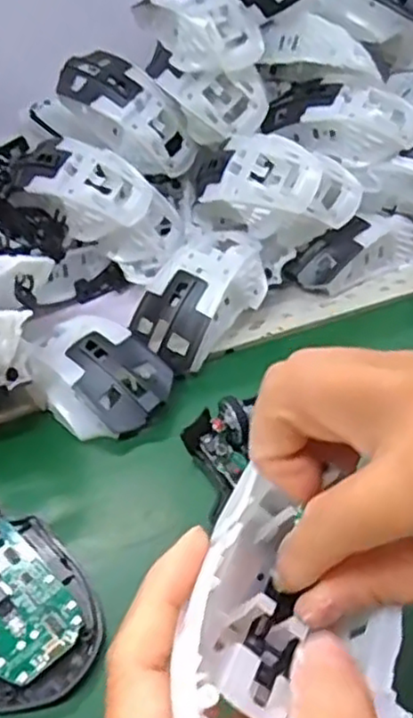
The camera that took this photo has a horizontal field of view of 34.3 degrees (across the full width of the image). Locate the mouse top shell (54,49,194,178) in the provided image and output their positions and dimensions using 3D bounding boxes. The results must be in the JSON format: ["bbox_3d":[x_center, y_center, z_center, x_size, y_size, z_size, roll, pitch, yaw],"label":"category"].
[{"bbox_3d":[-0.057,-0.184,0.499,0.116,0.048,0.052,39,49,-6],"label":"mouse top shell"}]

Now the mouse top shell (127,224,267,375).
[{"bbox_3d":[-0.002,-0.042,0.436,0.058,0.043,0.105,21,52,33],"label":"mouse top shell"}]

